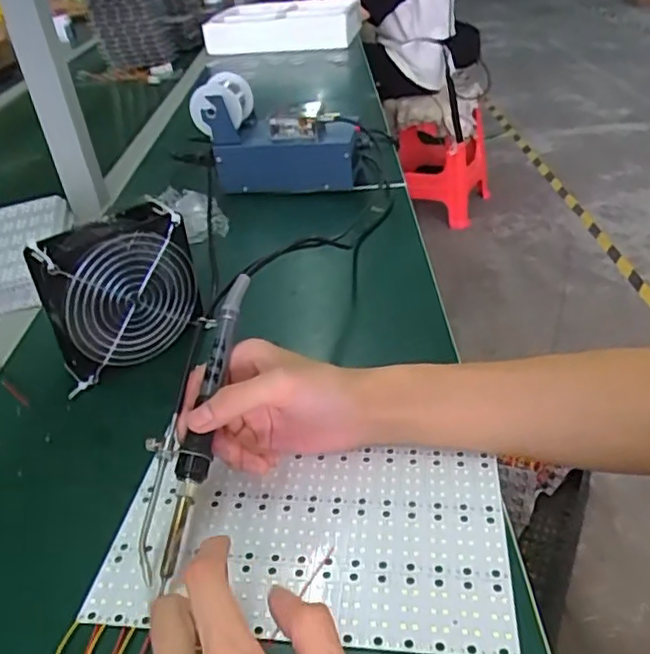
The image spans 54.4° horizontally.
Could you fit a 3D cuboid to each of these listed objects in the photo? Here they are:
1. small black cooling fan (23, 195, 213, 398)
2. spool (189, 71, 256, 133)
[{"bbox_3d":[-0.167,-0.026,0.529,0.123,0.124,0.053,-26,40,-28],"label":"small black cooling fan"},{"bbox_3d":[-0.131,-0.287,0.801,0.063,0.059,0.088,-1,34,8],"label":"spool"}]

